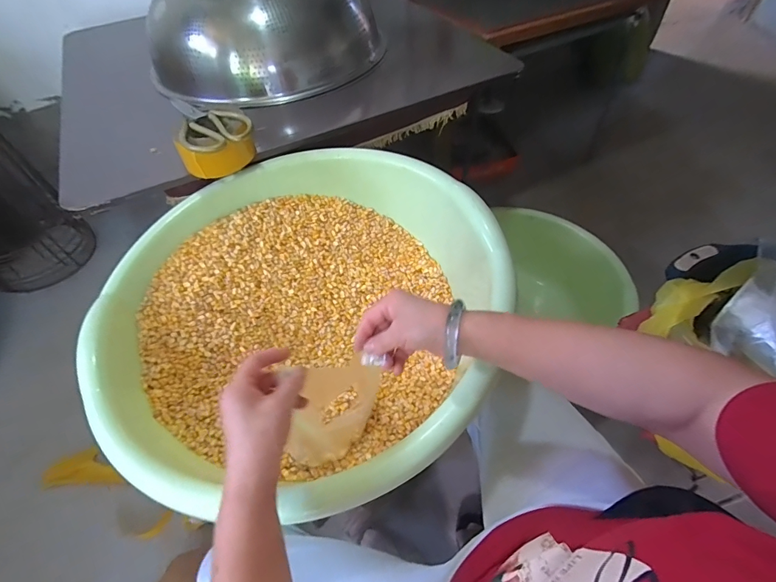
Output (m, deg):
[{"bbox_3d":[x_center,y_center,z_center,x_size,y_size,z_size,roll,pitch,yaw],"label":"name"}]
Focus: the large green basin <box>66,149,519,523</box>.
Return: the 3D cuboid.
[{"bbox_3d":[-0.123,0.034,0.592,0.539,0.193,0.560,-3,52,3],"label":"large green basin"}]

